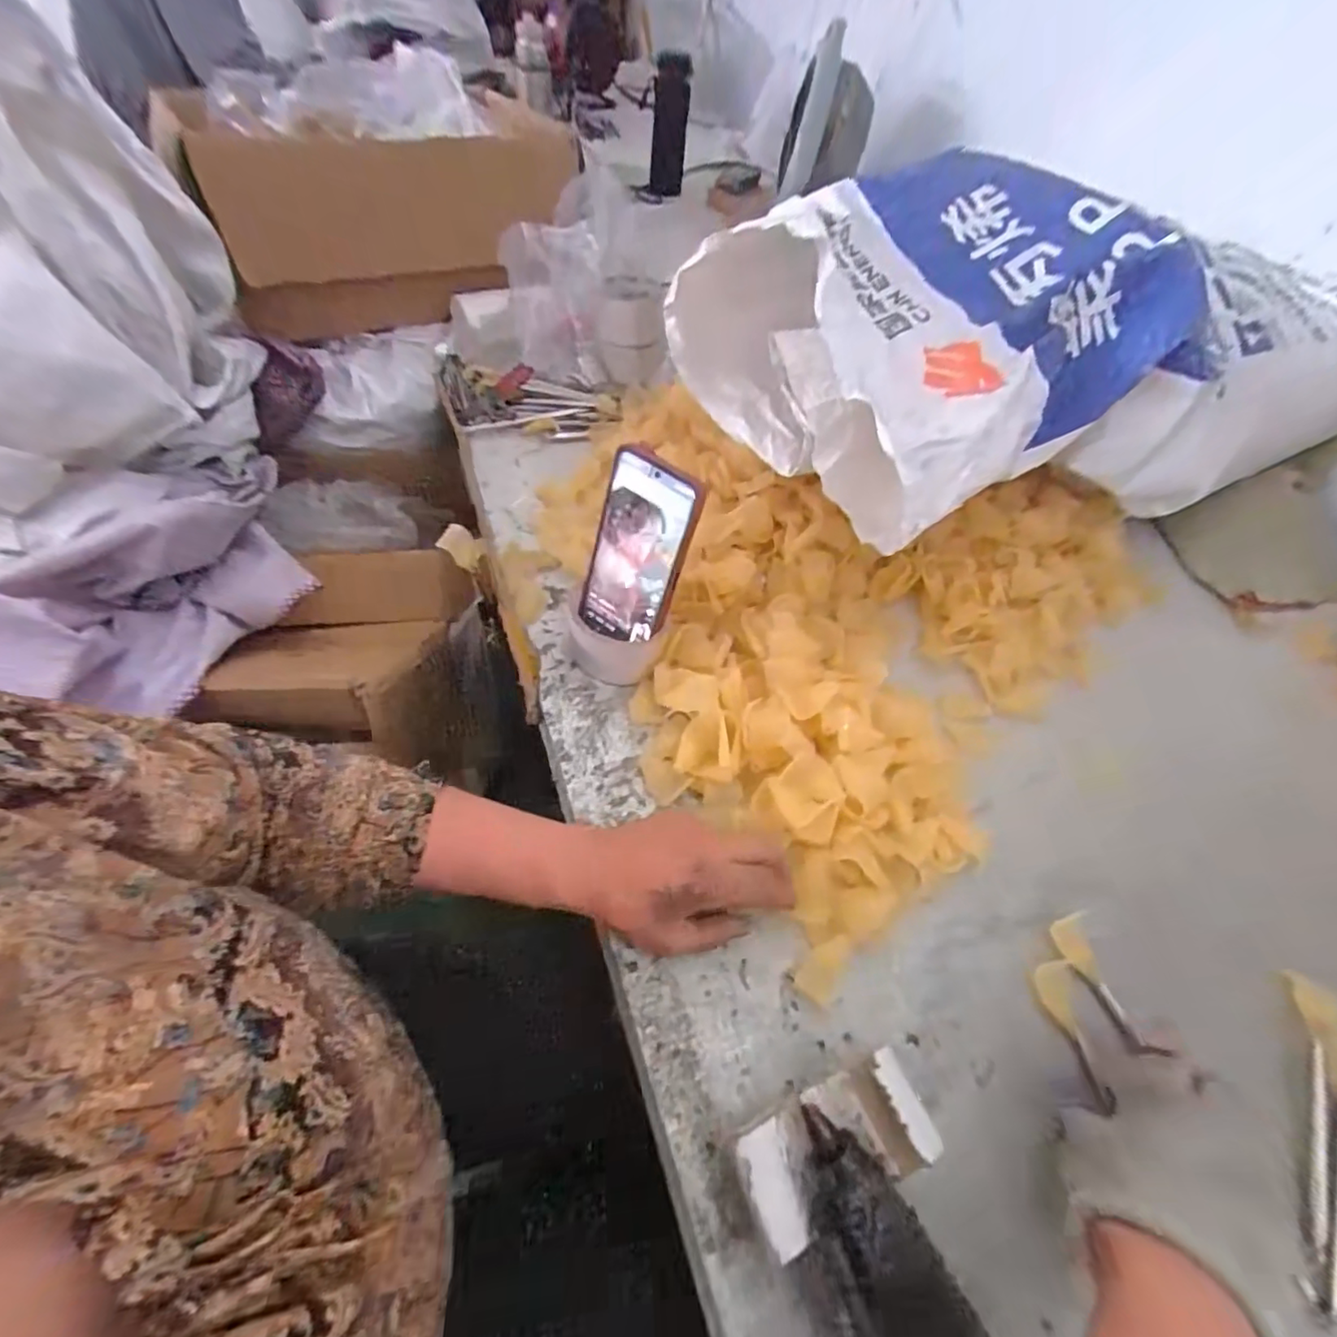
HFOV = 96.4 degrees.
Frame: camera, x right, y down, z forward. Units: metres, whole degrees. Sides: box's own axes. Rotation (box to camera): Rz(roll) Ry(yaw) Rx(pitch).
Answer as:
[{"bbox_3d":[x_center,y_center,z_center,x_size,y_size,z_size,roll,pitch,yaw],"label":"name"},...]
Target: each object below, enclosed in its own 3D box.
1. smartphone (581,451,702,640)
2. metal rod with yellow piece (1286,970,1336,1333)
[{"bbox_3d":[-0.025,-0.083,0.457,0.072,0.154,0.007,35,39,17],"label":"smartphone"},{"bbox_3d":[0.388,0.271,0.350,0.037,0.030,0.181,28,53,13],"label":"metal rod with yellow piece"}]

